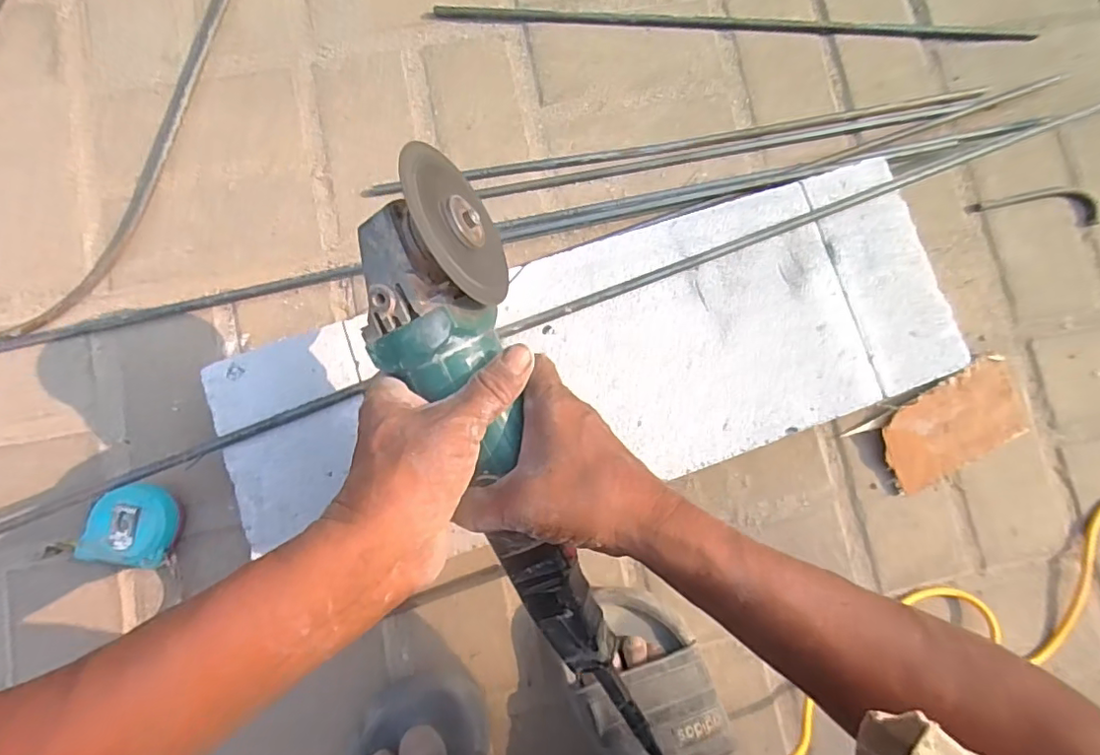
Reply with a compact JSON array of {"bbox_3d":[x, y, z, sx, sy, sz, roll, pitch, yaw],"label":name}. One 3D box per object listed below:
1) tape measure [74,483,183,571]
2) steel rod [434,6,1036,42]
[{"bbox_3d":[-0.355,0.123,0.478,0.066,0.033,0.066,1,85,-13],"label":"tape measure"},{"bbox_3d":[0.194,-0.364,0.575,0.612,0.016,0.014,1,84,-4],"label":"steel rod"}]

